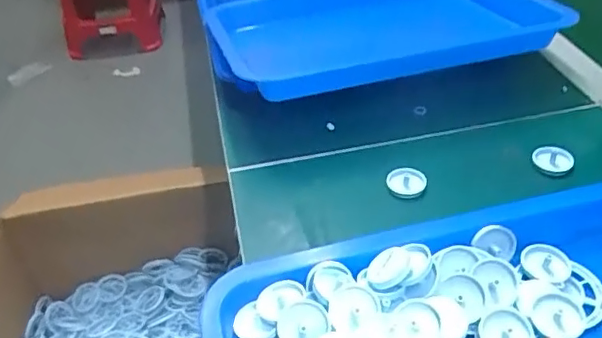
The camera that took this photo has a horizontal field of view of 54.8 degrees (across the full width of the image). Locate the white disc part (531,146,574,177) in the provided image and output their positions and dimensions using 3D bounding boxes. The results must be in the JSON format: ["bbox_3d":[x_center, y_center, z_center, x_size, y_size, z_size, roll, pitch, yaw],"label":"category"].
[{"bbox_3d":[0.207,-0.008,0.478,0.030,0.010,0.028,21,46,27],"label":"white disc part"}]

